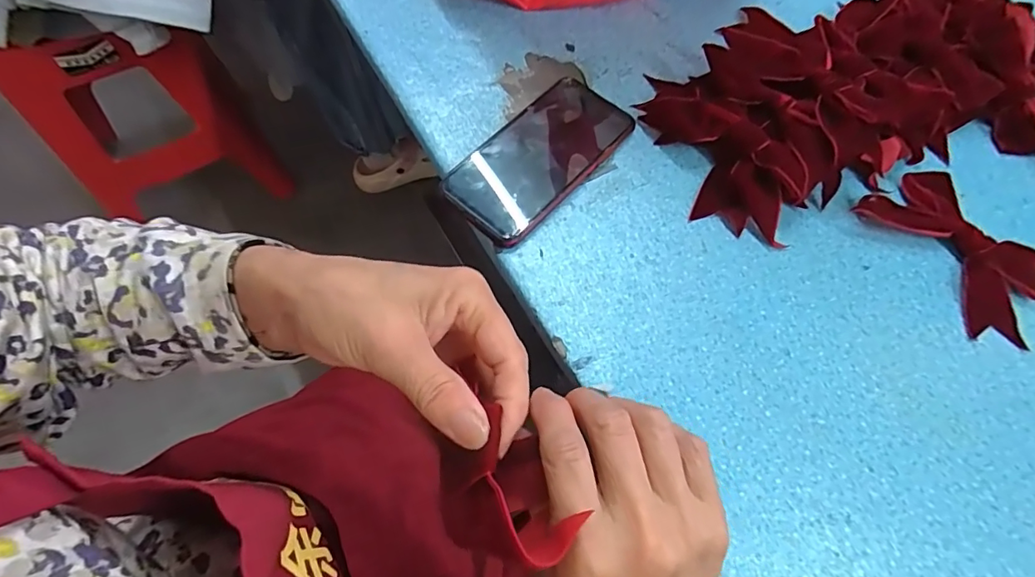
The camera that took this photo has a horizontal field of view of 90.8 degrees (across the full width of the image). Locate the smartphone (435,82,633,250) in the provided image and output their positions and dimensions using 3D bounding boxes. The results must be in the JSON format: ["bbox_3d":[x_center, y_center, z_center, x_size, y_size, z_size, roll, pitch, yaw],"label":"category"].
[{"bbox_3d":[0.019,-0.103,0.394,0.075,0.015,0.158,39,70,14],"label":"smartphone"}]

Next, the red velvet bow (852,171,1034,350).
[{"bbox_3d":[0.327,-0.029,0.373,0.084,0.017,0.134,-28,70,-14],"label":"red velvet bow"}]

